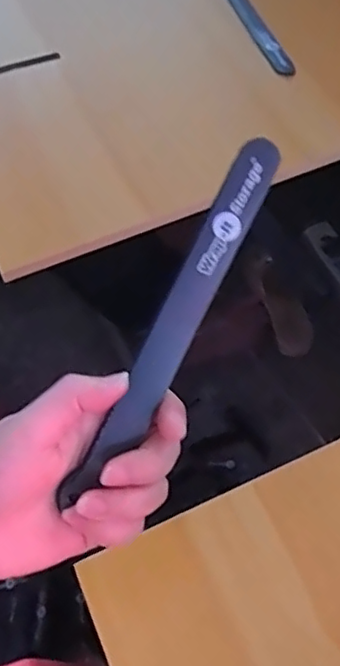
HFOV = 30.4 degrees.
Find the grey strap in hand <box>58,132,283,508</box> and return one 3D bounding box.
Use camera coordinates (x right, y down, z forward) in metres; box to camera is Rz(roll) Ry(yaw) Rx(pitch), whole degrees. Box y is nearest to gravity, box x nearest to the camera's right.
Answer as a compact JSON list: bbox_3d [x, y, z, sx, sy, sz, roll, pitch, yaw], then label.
[{"bbox_3d":[0.004,-0.005,0.298,0.020,0.005,0.188,28,91,-14],"label":"grey strap in hand"}]

